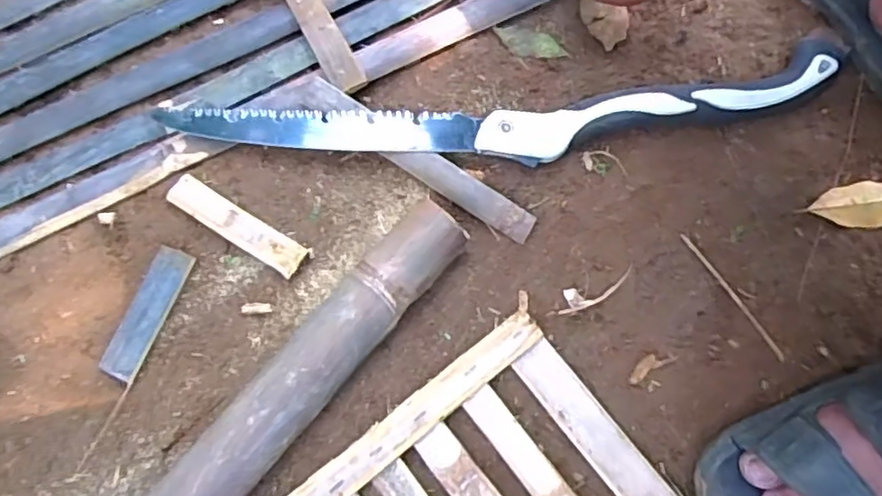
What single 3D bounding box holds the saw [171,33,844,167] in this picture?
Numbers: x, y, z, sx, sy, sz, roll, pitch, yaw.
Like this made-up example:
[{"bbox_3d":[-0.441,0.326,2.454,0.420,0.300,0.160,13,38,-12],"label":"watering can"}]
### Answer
[{"bbox_3d":[0.057,-0.113,0.546,0.587,0.026,0.080,-6,77,-2],"label":"saw"}]

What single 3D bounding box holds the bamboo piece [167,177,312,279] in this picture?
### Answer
[{"bbox_3d":[-0.174,-0.019,0.534,0.131,0.014,0.029,31,78,7],"label":"bamboo piece"}]

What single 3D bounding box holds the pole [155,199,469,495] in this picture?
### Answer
[{"bbox_3d":[-0.174,0.181,0.460,0.063,0.059,0.559,39,79,8],"label":"pole"}]

